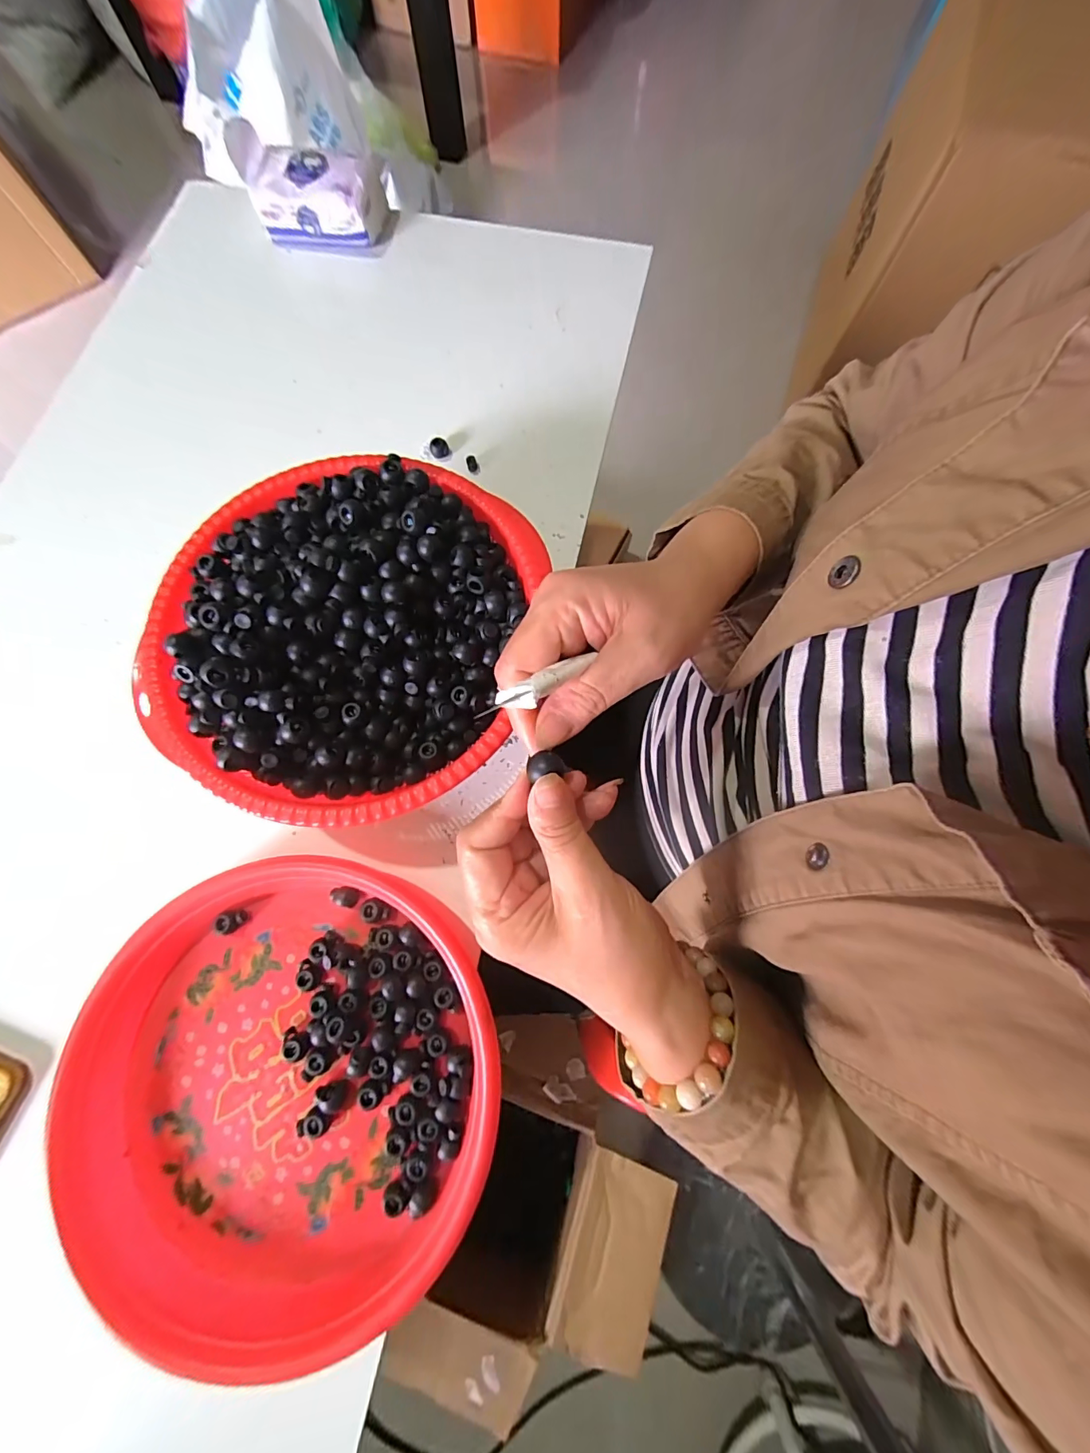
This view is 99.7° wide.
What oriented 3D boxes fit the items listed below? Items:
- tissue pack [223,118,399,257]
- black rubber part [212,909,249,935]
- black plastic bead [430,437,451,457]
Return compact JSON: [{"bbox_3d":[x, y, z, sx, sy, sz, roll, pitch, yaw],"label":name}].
[{"bbox_3d":[-0.225,-0.520,0.448,0.134,0.062,0.060,3,75,1],"label":"tissue pack"},{"bbox_3d":[-0.210,0.131,0.306,0.018,0.009,0.013,-16,76,-4],"label":"black rubber part"},{"bbox_3d":[-0.093,-0.246,0.407,0.016,0.014,0.010,-16,76,-4],"label":"black plastic bead"}]

